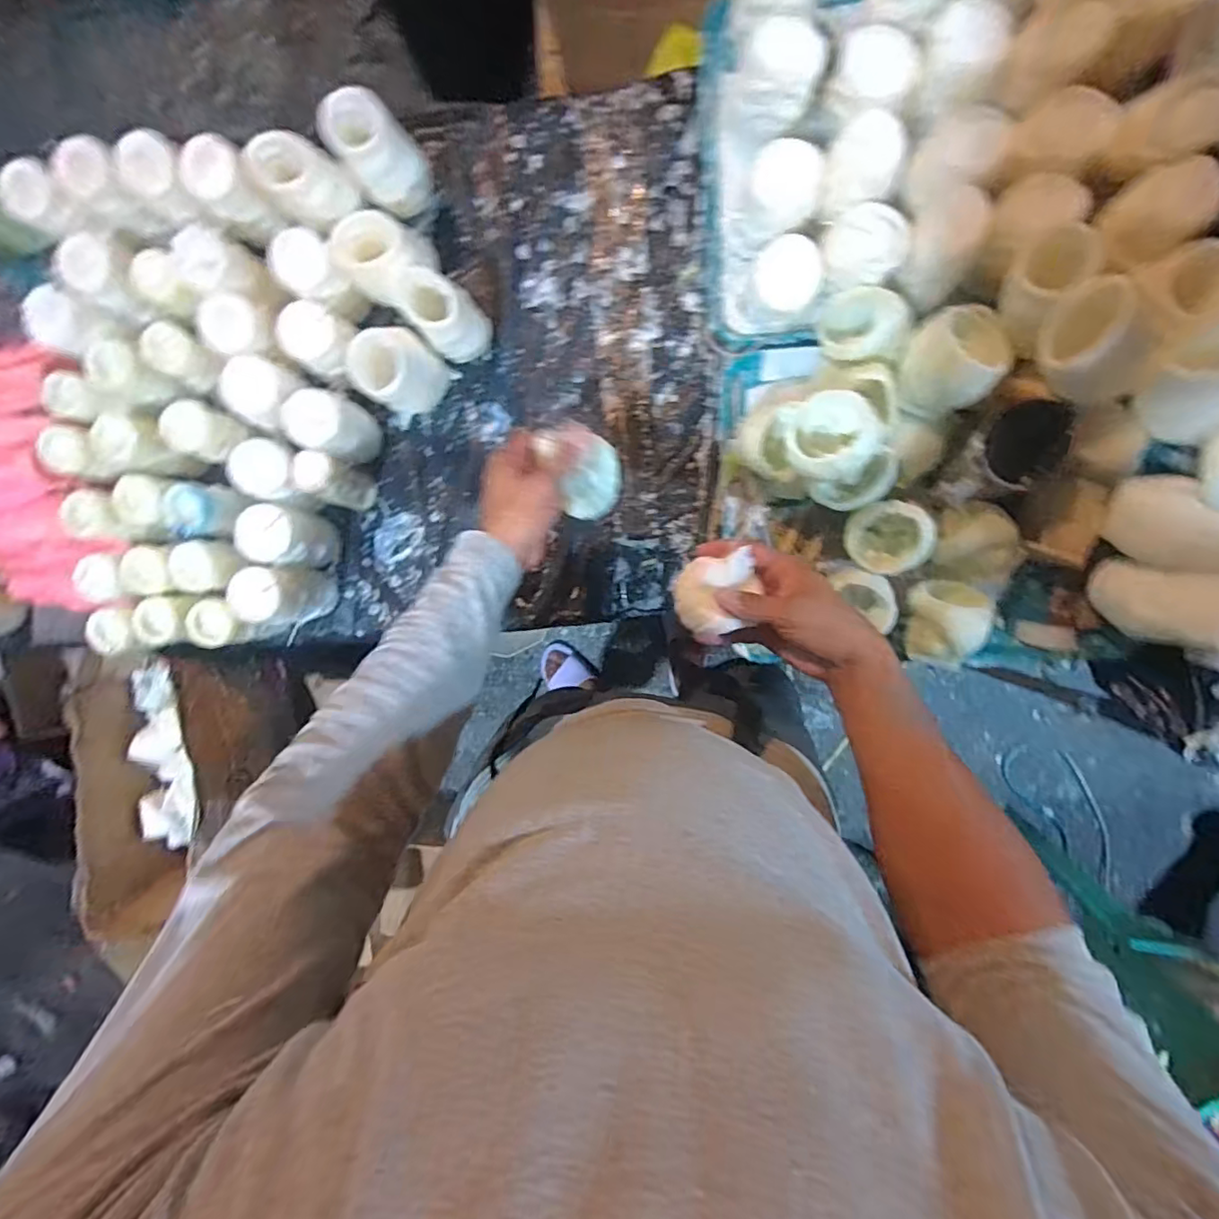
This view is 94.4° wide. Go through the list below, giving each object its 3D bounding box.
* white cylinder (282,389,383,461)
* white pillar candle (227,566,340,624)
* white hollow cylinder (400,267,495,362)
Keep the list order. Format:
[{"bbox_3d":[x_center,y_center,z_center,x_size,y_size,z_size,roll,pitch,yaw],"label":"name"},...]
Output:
[{"bbox_3d":[-0.299,-0.202,0.629,0.065,0.100,0.062,1,95,6],"label":"white cylinder"},{"bbox_3d":[-0.358,-0.018,0.639,0.053,0.123,0.063,-3,95,6],"label":"white pillar candle"},{"bbox_3d":[-0.171,-0.313,0.609,0.062,0.097,0.062,1,95,6],"label":"white hollow cylinder"}]

